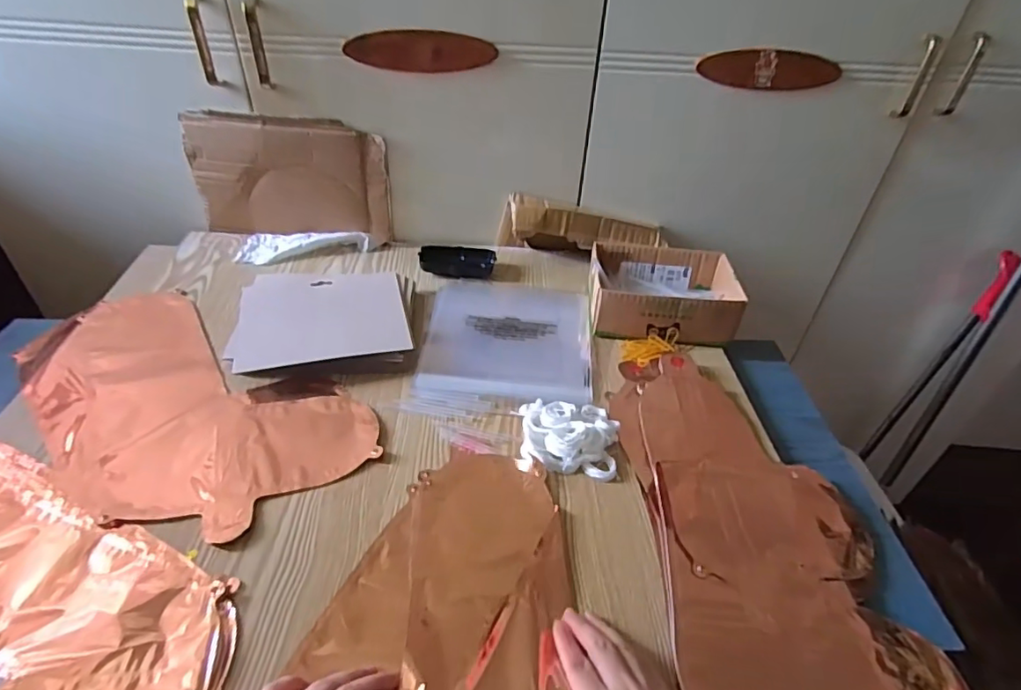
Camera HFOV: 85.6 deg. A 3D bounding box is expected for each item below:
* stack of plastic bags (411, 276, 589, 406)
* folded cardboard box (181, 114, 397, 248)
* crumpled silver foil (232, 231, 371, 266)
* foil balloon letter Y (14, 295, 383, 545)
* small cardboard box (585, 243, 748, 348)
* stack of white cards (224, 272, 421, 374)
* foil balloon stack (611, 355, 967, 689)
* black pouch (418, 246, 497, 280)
[{"bbox_3d":[-0.002,-0.014,0.697,0.203,0.019,0.220,5,40,0],"label":"stack of plastic bags"},{"bbox_3d":[-0.312,-0.236,0.791,0.266,0.169,0.035,4,40,-1],"label":"folded cardboard box"},{"bbox_3d":[-0.308,-0.155,0.827,0.183,0.028,0.070,-6,41,-12],"label":"crumpled silver foil"},{"bbox_3d":[-0.361,0.057,0.584,0.434,0.012,0.219,24,44,23],"label":"foil balloon letter Y"},{"bbox_3d":[0.197,-0.068,0.729,0.184,0.067,0.141,5,39,1],"label":"small cardboard box"},{"bbox_3d":[-0.224,-0.028,0.667,0.204,0.033,0.176,-3,40,-9],"label":"stack of white cards"},{"bbox_3d":[0.229,0.169,0.486,0.215,0.034,0.444,1,40,-4],"label":"foil balloon stack"},{"bbox_3d":[-0.076,-0.120,0.802,0.108,0.022,0.060,-4,40,-10],"label":"black pouch"}]

